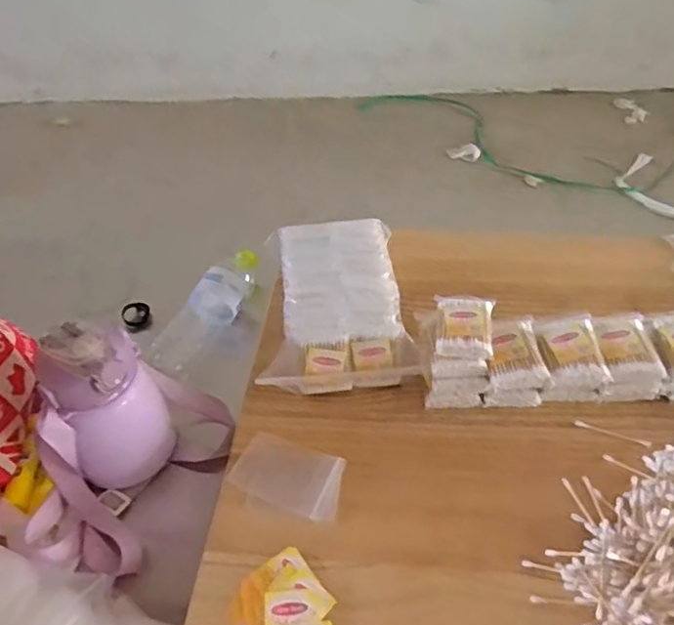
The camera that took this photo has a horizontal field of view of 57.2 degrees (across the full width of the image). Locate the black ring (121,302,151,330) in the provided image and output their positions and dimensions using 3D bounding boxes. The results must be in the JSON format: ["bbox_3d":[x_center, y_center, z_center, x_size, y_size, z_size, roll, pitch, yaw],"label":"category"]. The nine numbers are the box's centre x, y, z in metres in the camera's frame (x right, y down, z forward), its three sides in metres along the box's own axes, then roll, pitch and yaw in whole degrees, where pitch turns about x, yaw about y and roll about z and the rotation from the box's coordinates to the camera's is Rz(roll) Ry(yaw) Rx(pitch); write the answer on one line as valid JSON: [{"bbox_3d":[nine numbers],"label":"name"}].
[{"bbox_3d":[-0.268,0.004,0.827,0.033,0.018,0.041,-11,45,-9],"label":"black ring"}]

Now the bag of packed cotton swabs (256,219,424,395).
[{"bbox_3d":[0.000,-0.017,0.703,0.156,0.072,0.209,-5,44,-3],"label":"bag of packed cotton swabs"}]

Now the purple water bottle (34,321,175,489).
[{"bbox_3d":[-0.228,0.092,0.611,0.097,0.172,0.089,-9,45,-8],"label":"purple water bottle"}]

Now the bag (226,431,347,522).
[{"bbox_3d":[-0.044,0.153,0.586,0.106,0.004,0.065,16,47,17],"label":"bag"}]

